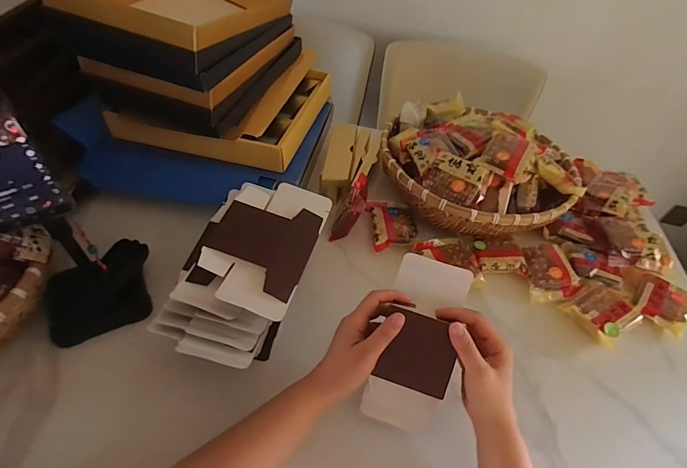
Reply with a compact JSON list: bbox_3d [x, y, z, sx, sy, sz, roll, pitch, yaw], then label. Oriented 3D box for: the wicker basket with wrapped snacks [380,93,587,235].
[{"bbox_3d":[0.246,-0.137,0.704,0.351,0.128,0.319,32,53,22],"label":"wicker basket with wrapped snacks"}]

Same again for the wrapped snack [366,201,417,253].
[{"bbox_3d":[0.085,-0.020,0.670,0.077,0.018,0.103,-4,48,-9],"label":"wrapped snack"}]

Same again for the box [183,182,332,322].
[{"bbox_3d":[-0.111,0.005,0.514,0.140,0.021,0.193,21,57,0],"label":"box"}]

